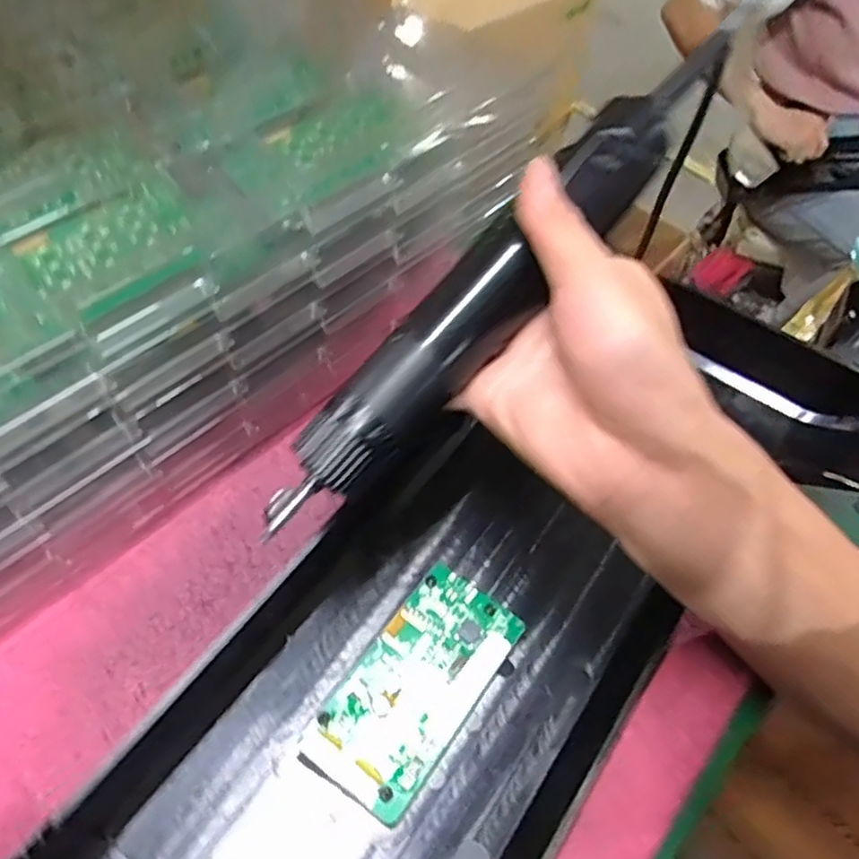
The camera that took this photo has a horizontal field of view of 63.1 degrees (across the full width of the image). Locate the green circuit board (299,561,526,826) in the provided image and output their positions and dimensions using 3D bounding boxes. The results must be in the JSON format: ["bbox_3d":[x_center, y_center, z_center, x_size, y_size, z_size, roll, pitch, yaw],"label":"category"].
[{"bbox_3d":[-0.004,0.104,0.288,0.047,0.009,0.095,31,60,18],"label":"green circuit board"}]

